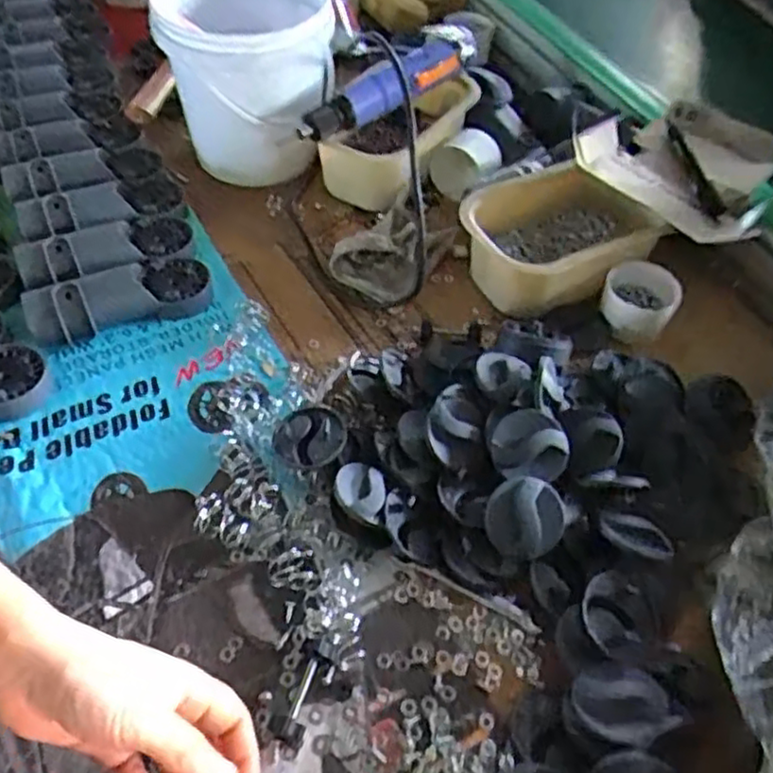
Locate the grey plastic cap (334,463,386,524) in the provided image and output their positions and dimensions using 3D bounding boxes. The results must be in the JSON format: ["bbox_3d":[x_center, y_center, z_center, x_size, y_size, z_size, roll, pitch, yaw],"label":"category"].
[{"bbox_3d":[-0.020,0.077,0.531,0.038,0.012,0.046,14,53,9],"label":"grey plastic cap"}]

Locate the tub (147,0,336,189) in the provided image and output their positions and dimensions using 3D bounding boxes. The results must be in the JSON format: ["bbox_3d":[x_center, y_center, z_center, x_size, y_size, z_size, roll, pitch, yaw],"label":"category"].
[{"bbox_3d":[-0.145,-0.319,0.774,0.172,0.196,0.208,-7,52,-8],"label":"tub"}]

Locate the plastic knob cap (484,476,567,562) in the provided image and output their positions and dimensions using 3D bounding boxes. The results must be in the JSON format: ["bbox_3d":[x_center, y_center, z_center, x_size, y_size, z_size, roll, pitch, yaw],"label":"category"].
[{"bbox_3d":[0.100,0.095,0.514,0.056,0.019,0.056,15,83,7],"label":"plastic knob cap"}]

